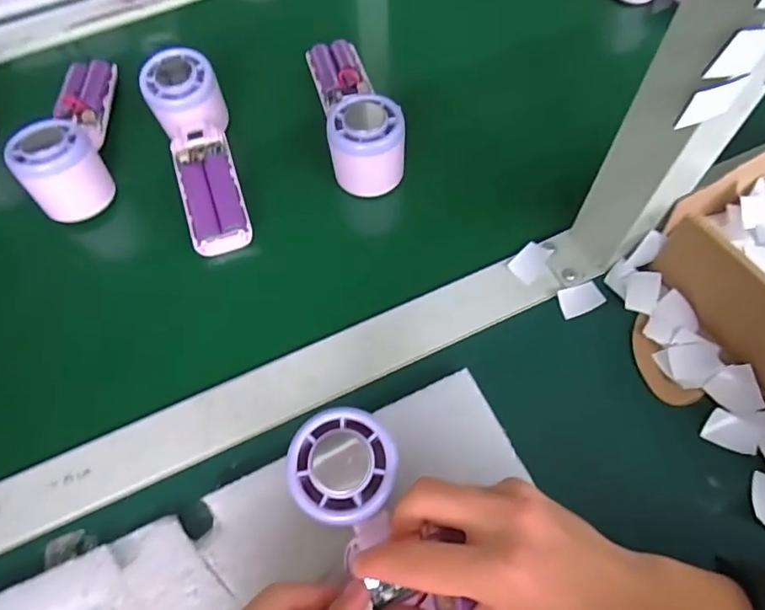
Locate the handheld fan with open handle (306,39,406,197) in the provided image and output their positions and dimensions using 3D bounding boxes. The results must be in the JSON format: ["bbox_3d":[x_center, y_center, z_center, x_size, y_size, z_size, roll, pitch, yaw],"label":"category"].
[{"bbox_3d":[-0.024,-0.169,0.435,0.055,0.053,0.160,-11,64,-5],"label":"handheld fan with open handle"}]

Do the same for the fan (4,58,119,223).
[{"bbox_3d":[-0.252,-0.149,0.437,0.058,0.051,0.159,-11,62,-4],"label":"fan"}]

